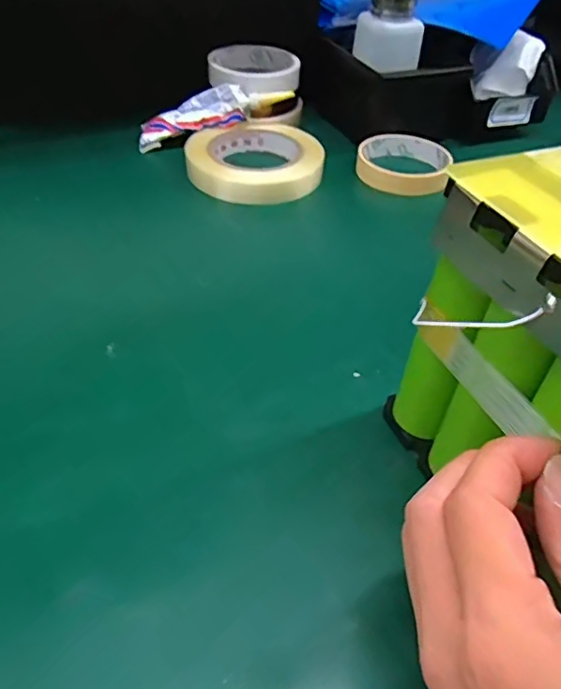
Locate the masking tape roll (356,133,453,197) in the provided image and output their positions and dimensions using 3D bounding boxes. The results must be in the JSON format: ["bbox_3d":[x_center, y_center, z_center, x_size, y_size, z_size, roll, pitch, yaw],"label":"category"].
[{"bbox_3d":[0.115,-0.169,0.507,0.084,0.021,0.080,3,45,-3],"label":"masking tape roll"}]

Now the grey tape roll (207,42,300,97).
[{"bbox_3d":[-0.027,-0.274,0.545,0.087,0.024,0.103,1,45,-5],"label":"grey tape roll"}]

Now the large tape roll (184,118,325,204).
[{"bbox_3d":[-0.023,-0.168,0.493,0.118,0.026,0.101,1,45,-4],"label":"large tape roll"}]

